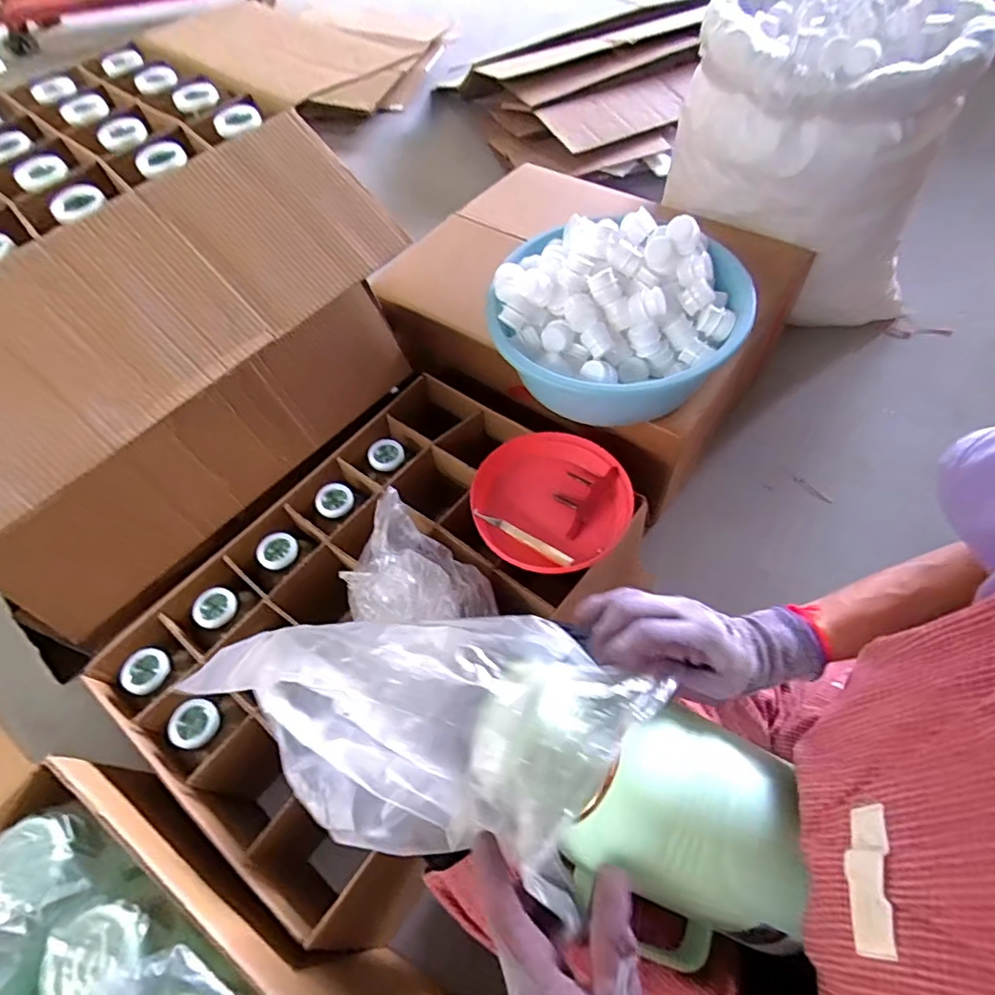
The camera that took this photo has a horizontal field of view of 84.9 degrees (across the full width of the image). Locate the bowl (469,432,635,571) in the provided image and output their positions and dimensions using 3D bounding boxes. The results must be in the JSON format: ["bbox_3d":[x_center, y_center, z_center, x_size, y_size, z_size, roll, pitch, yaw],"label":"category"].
[{"bbox_3d":[0.079,0.002,0.804,0.228,0.039,0.216,-2,57,3],"label":"bowl"}]

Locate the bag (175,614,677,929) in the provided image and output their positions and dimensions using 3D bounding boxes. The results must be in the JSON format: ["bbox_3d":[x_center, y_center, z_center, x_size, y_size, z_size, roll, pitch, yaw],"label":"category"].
[{"bbox_3d":[-0.053,0.150,0.366,0.282,0.103,0.149,10,59,11],"label":"bag"}]

